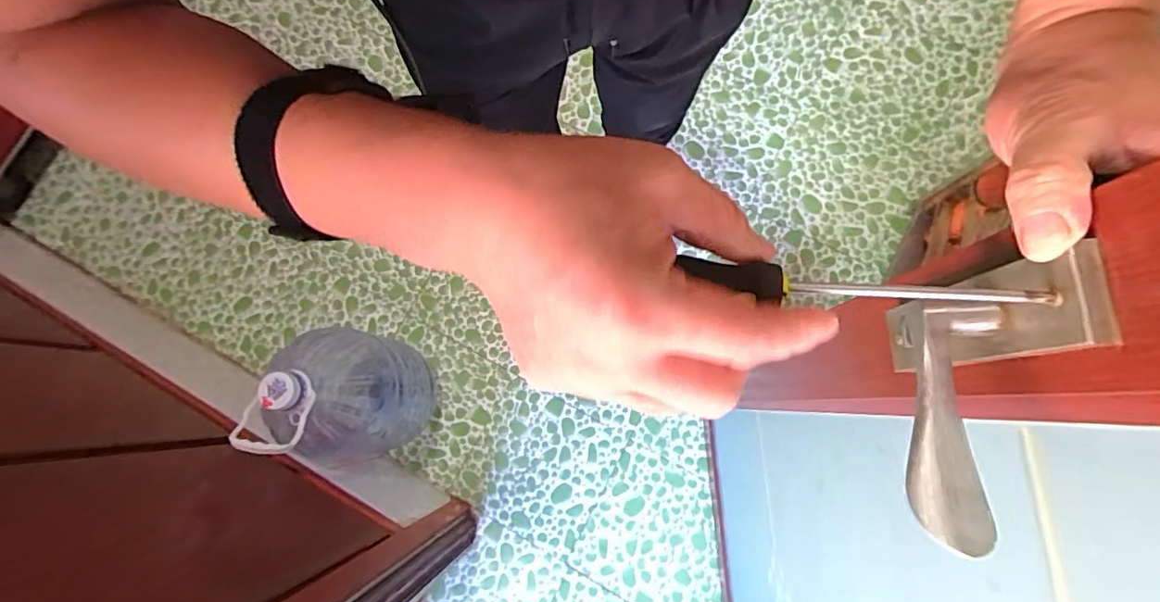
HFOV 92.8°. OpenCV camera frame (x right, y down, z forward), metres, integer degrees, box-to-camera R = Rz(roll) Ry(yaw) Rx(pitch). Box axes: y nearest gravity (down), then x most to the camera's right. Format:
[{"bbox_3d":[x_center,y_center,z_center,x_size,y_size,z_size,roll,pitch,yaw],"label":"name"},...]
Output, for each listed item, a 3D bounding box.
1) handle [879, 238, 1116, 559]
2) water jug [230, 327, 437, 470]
[{"bbox_3d":[0.172,0.042,0.228,0.048,0.065,0.119,-2,81,3],"label":"handle"},{"bbox_3d":[-0.450,0.192,1.080,0.208,0.455,0.240,21,83,7],"label":"water jug"}]

